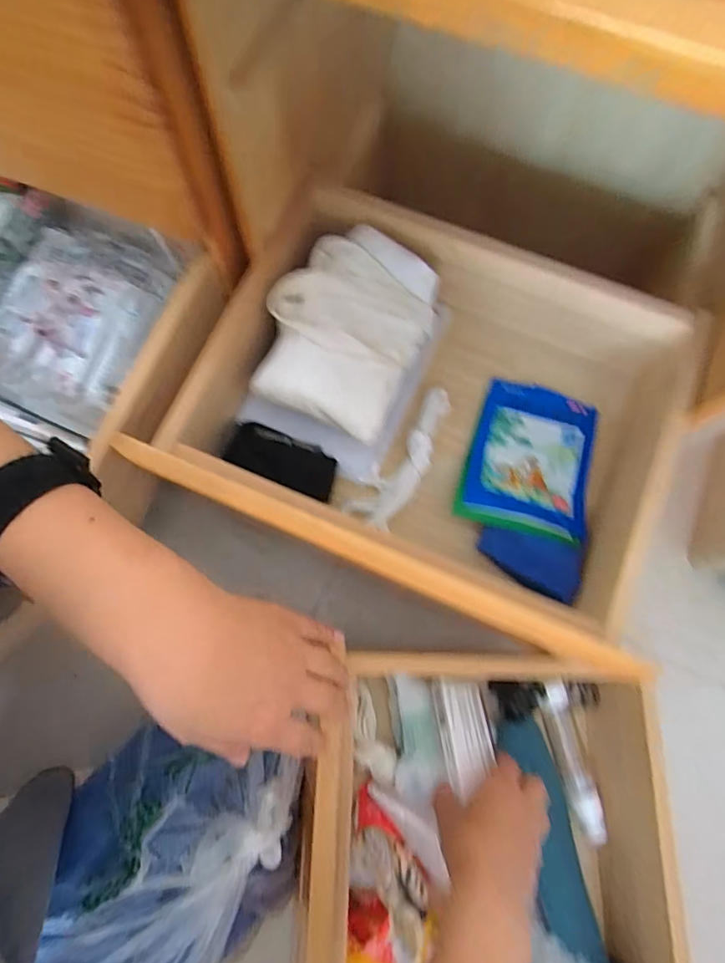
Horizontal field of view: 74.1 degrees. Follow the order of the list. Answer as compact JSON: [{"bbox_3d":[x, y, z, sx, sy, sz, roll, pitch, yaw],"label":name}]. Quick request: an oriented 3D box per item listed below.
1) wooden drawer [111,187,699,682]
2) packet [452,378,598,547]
[{"bbox_3d":[0.056,-0.061,0.435,0.371,0.126,0.309,22,74,6],"label":"wooden drawer"},{"bbox_3d":[0.164,-0.024,0.464,0.115,0.032,0.159,18,73,4],"label":"packet"}]

